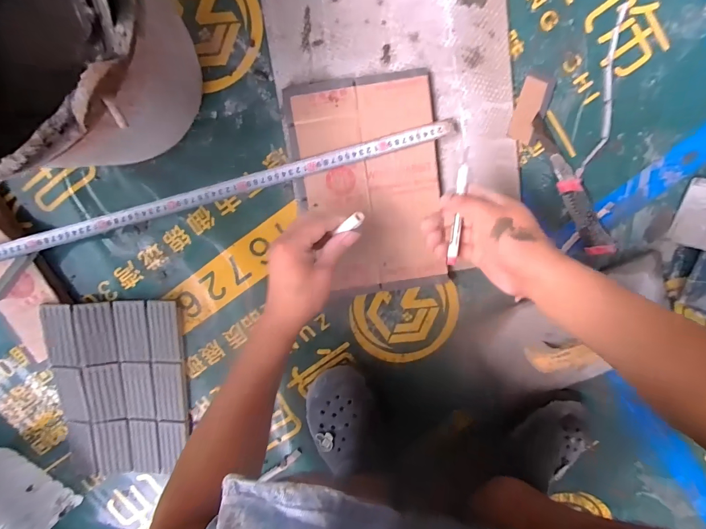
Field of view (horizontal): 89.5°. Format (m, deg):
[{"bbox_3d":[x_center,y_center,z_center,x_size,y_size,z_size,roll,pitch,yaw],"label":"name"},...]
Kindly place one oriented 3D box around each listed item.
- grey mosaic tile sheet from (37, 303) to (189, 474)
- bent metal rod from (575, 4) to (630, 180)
[{"bbox_3d":[-0.366,0.204,0.567,0.189,0.023,0.297,0,104,-12],"label":"grey mosaic tile sheet"},{"bbox_3d":[0.361,-0.239,0.503,0.031,0.005,0.230,10,99,-2],"label":"bent metal rod"}]

